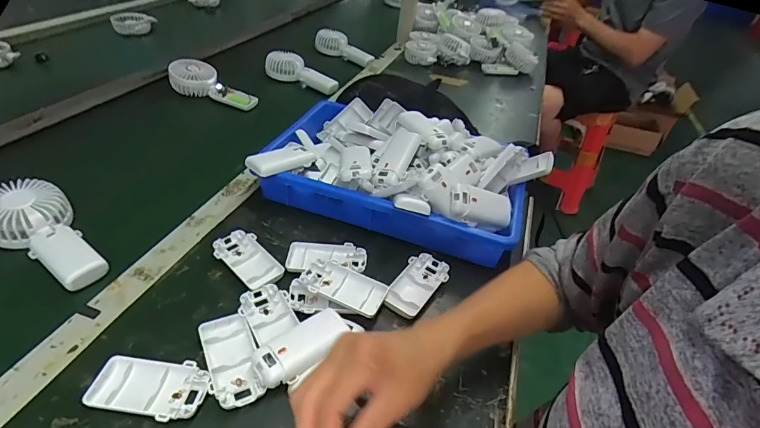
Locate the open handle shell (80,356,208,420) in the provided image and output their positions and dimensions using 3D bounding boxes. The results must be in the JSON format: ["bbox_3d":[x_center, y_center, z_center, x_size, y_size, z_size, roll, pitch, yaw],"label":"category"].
[{"bbox_3d":[-0.201,0.153,0.354,0.096,0.013,0.048,10,40,4],"label":"open handle shell"}]

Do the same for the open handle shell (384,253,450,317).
[{"bbox_3d":[0.046,0.081,0.481,0.047,0.011,0.093,27,44,23],"label":"open handle shell"}]

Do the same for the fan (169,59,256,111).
[{"bbox_3d":[-0.343,-0.264,0.839,0.193,0.043,0.067,25,41,1],"label":"fan"}]

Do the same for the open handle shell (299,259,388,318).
[{"bbox_3d":[-0.042,0.084,0.449,0.095,0.021,0.047,20,41,16],"label":"open handle shell"}]

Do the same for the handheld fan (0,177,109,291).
[{"bbox_3d":[-0.399,0.030,0.473,0.174,0.069,0.085,35,47,30],"label":"handheld fan"}]

